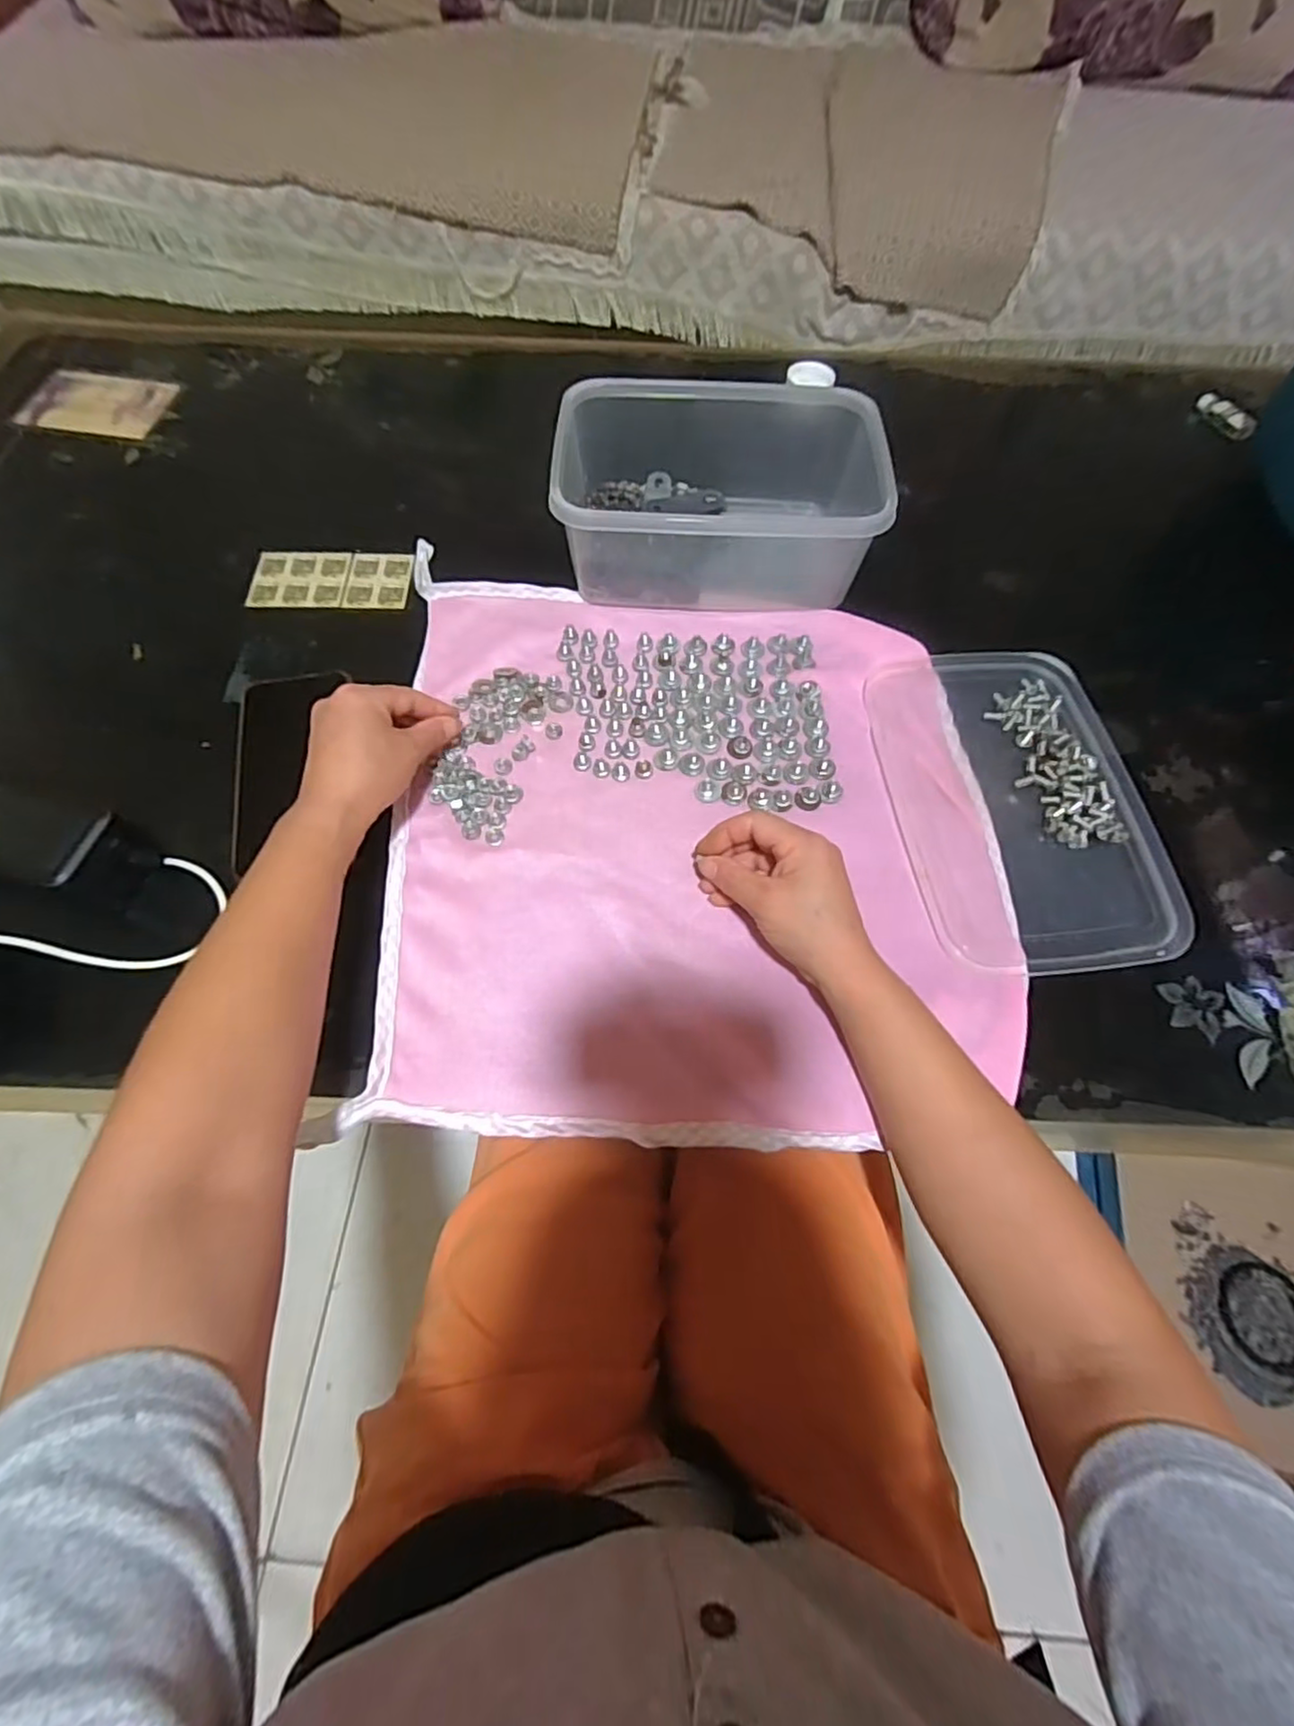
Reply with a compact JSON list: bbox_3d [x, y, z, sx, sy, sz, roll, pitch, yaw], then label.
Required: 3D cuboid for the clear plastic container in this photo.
[{"bbox_3d":[0.055,-0.309,0.537,0.245,0.087,0.185,3,65,-1],"label":"clear plastic container"}]

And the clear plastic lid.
[{"bbox_3d":[0.259,-0.049,0.466,0.171,0.013,0.251,-6,66,-5],"label":"clear plastic lid"}]

